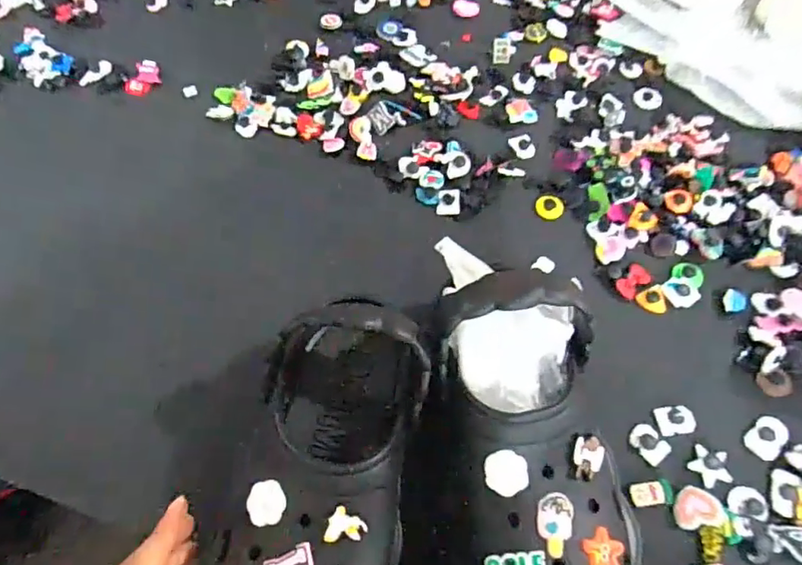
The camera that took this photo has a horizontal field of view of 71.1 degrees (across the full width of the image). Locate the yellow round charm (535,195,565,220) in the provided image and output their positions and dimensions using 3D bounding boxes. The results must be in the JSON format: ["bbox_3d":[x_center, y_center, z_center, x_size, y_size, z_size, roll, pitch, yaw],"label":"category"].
[{"bbox_3d":[0.133,-0.068,0.501,0.025,0.004,0.025,1,59,-2],"label":"yellow round charm"}]

